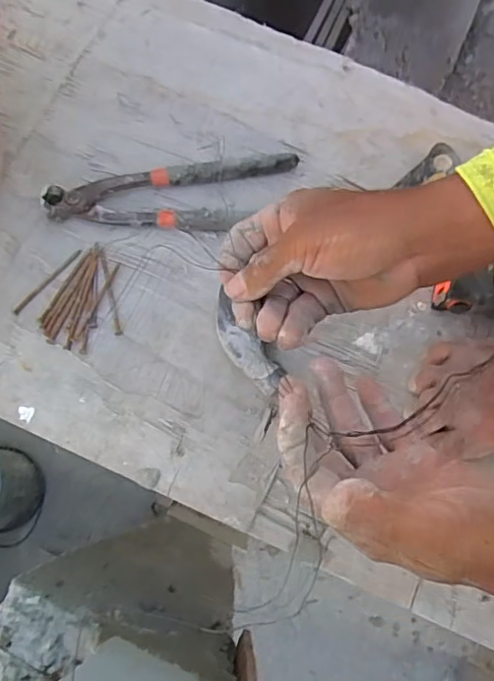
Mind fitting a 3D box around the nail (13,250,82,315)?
[{"bbox_3d":[-0.165,-0.049,0.457,0.006,0.006,0.074,39,78,8],"label":"nail"}]

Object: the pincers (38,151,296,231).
[{"bbox_3d":[-0.062,-0.127,0.476,0.211,0.023,0.069,-5,76,-3],"label":"pincers"}]

